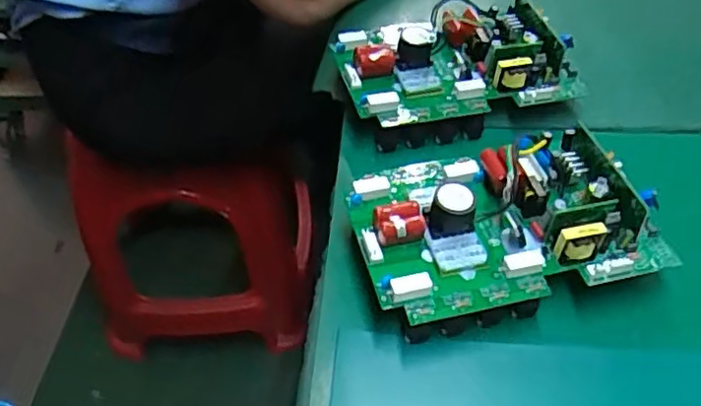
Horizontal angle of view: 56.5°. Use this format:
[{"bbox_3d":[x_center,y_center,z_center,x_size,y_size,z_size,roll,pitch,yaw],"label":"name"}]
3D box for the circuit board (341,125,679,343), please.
[{"bbox_3d":[0.090,0.011,0.402,0.175,0.055,0.115,-12,48,-10],"label":"circuit board"}]

